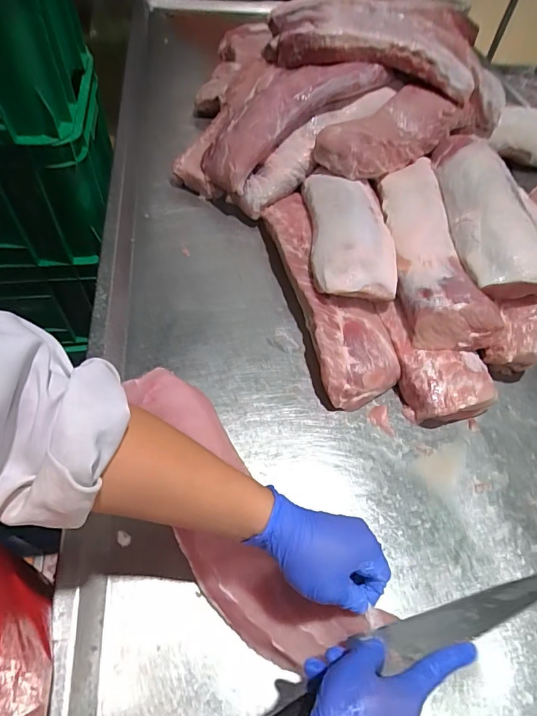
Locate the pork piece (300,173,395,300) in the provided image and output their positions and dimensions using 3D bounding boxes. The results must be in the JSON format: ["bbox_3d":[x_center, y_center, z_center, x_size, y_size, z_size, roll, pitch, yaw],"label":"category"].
[{"bbox_3d":[0.134,-0.223,0.741,0.130,0.048,0.315,3,55,-3],"label":"pork piece"}]

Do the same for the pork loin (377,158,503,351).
[{"bbox_3d":[0.263,-0.208,0.748,0.140,0.064,0.441,-1,55,-6],"label":"pork loin"}]

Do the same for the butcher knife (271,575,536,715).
[{"bbox_3d":[0.125,0.256,0.389,0.342,0.027,0.041,-14,56,-21],"label":"butcher knife"}]

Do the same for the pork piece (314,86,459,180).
[{"bbox_3d":[0.237,-0.440,0.860,0.143,0.066,0.326,38,60,20],"label":"pork piece"}]

